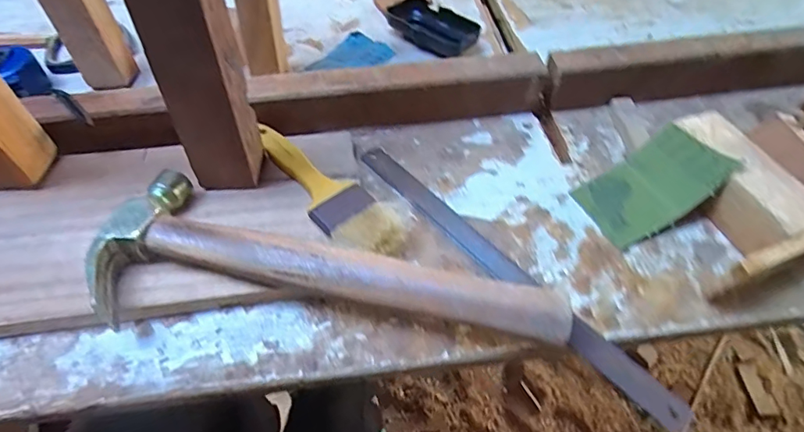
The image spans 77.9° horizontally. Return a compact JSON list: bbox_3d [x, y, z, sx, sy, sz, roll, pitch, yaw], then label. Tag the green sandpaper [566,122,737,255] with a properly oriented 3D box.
[{"bbox_3d":[0.195,-0.024,0.394,0.101,0.011,0.068,-36,47,9],"label":"green sandpaper"}]

